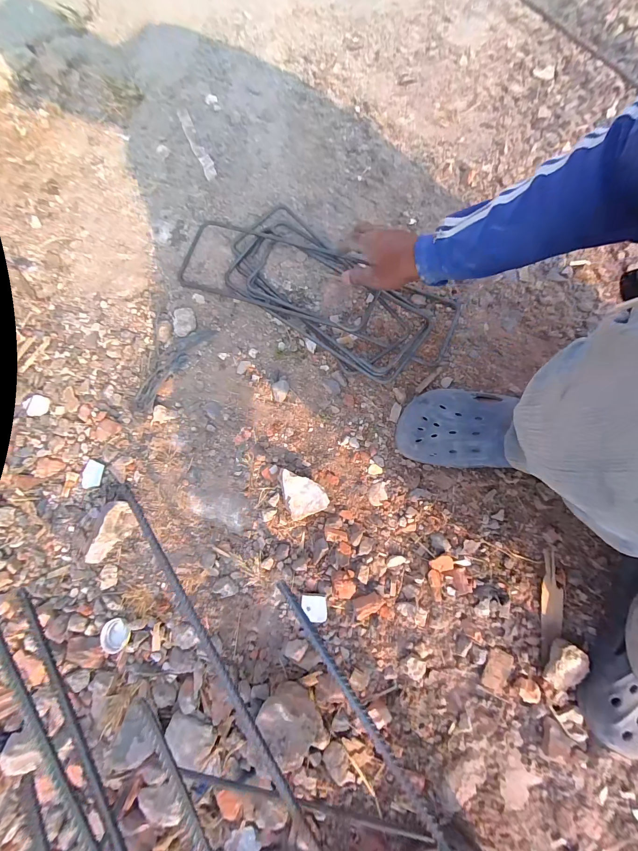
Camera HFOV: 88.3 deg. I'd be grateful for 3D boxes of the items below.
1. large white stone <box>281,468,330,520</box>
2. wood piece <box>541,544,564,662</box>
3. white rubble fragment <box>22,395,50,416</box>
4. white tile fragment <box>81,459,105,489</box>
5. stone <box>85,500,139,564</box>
[{"bbox_3d":[-0.022,0.096,0.484,0.057,0.028,0.069,-18,78,-4],"label":"large white stone"},{"bbox_3d":[0.318,0.241,0.445,0.030,0.007,0.138,5,77,1],"label":"wood piece"},{"bbox_3d":[-0.463,-0.033,0.537,0.038,0.005,0.035,0,77,0],"label":"white rubble fragment"},{"bbox_3d":[-0.354,0.076,0.514,0.031,0.004,0.043,4,77,1],"label":"white tile fragment"},{"bbox_3d":[-0.298,0.155,0.473,0.042,0.025,0.086,39,64,-31],"label":"stone"}]

